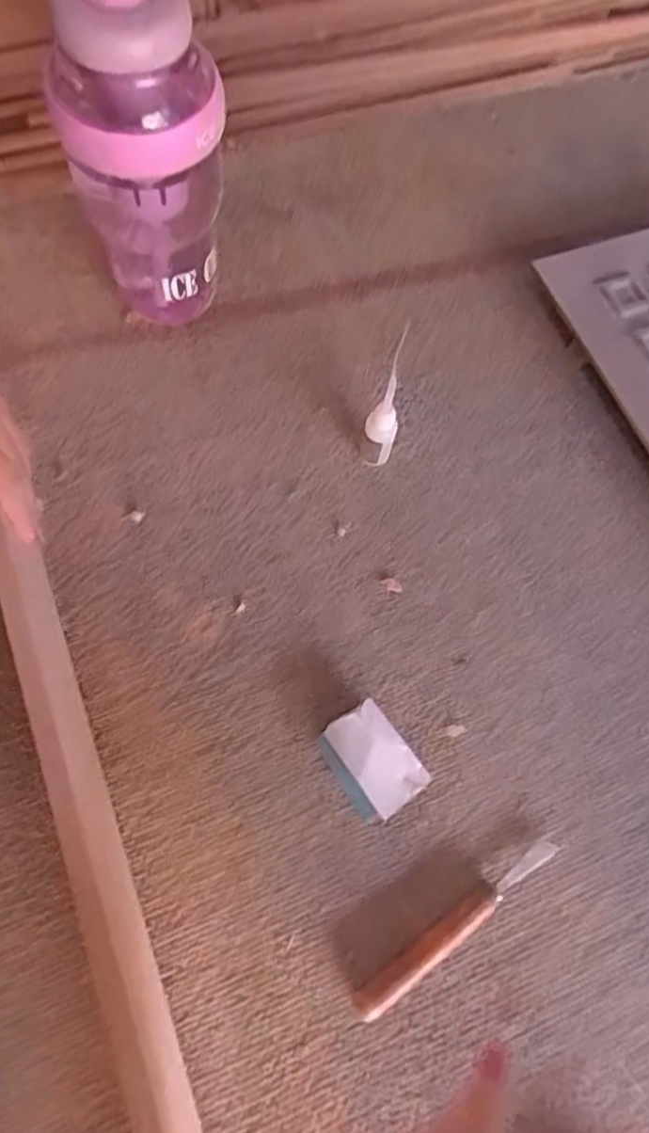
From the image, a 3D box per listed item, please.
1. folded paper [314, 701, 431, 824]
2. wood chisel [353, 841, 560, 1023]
[{"bbox_3d":[0.031,0.126,0.439,0.049,0.027,0.065,-33,73,-16],"label":"folded paper"},{"bbox_3d":[0.083,0.218,0.416,0.156,0.015,0.018,-34,73,-16],"label":"wood chisel"}]

